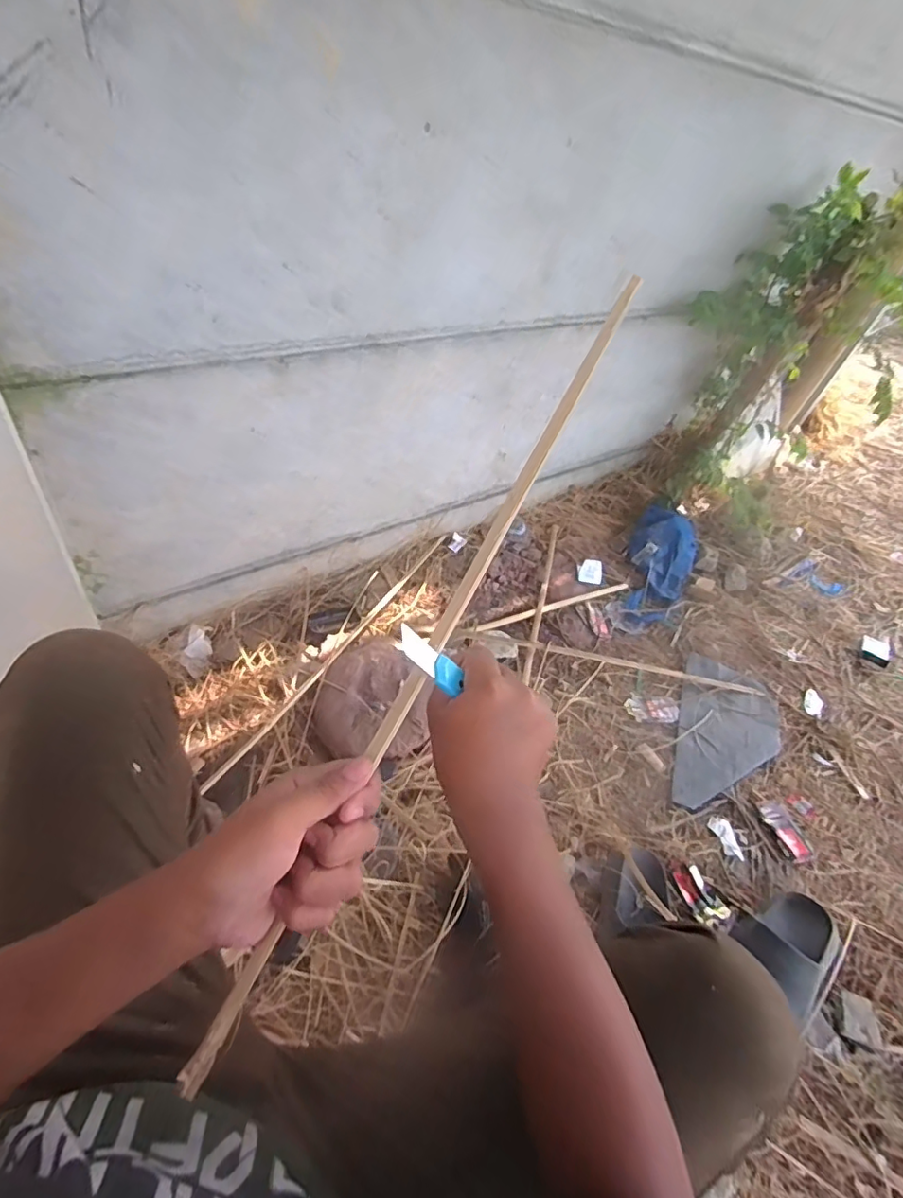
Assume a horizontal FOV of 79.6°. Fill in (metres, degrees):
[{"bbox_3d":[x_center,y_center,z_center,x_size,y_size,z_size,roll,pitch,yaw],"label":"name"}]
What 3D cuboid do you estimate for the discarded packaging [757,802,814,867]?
[{"bbox_3d":[0.608,0.422,0.981,0.057,0.015,0.107,-5,47,-11],"label":"discarded packaging"}]

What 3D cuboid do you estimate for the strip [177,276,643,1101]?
[{"bbox_3d":[0.007,-0.001,0.386,0.017,0.012,0.633,24,73,17],"label":"strip"}]

